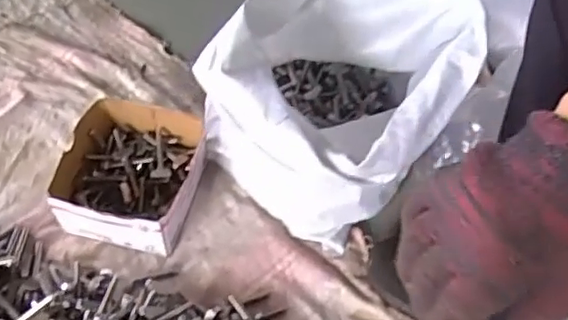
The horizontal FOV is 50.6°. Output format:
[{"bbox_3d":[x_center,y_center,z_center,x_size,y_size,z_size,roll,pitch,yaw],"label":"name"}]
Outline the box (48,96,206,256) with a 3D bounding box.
[{"bbox_3d":[-0.175,0.018,0.694,0.151,0.077,0.153,9,56,3],"label":"box"}]

